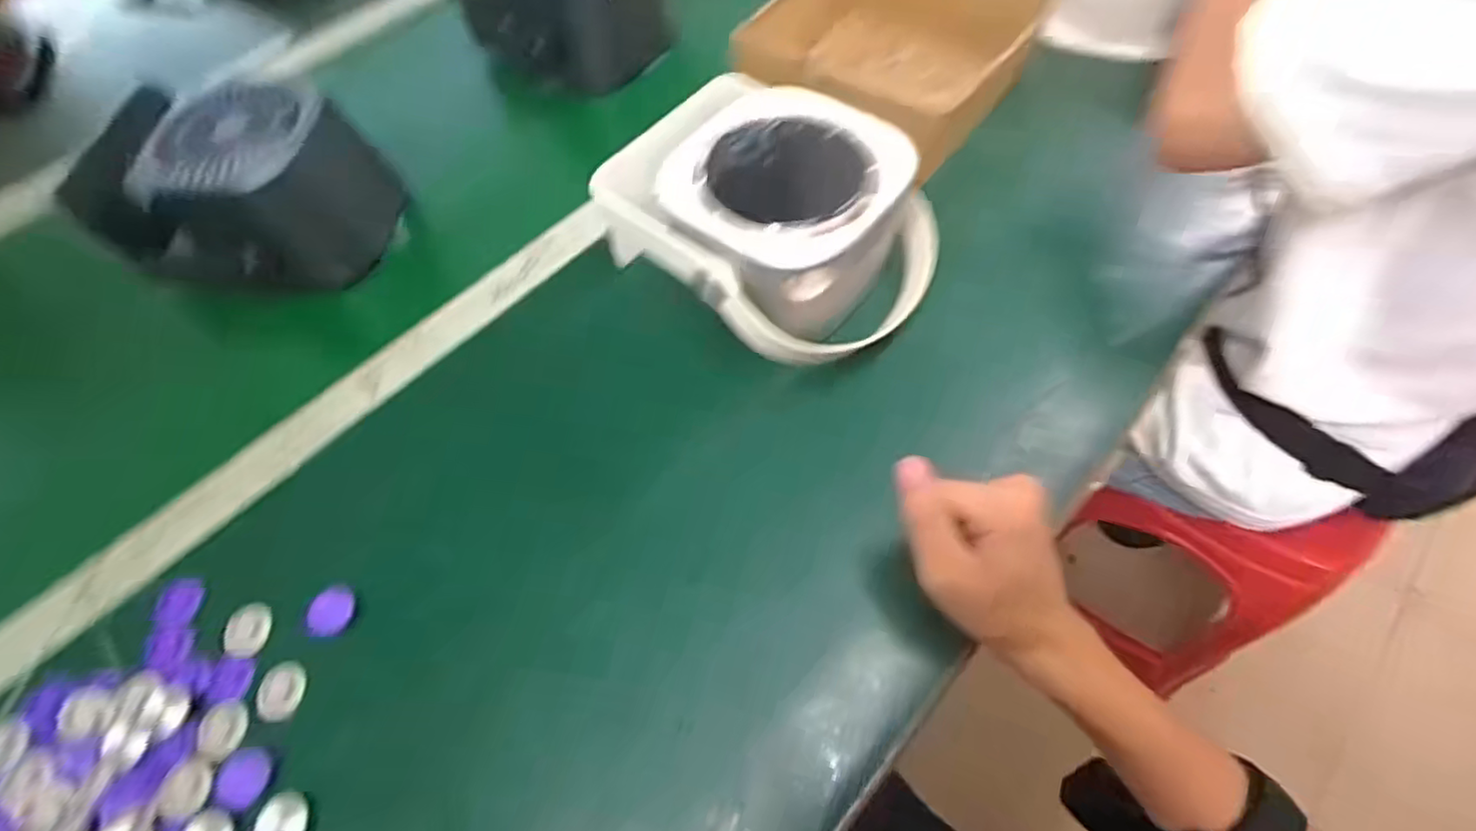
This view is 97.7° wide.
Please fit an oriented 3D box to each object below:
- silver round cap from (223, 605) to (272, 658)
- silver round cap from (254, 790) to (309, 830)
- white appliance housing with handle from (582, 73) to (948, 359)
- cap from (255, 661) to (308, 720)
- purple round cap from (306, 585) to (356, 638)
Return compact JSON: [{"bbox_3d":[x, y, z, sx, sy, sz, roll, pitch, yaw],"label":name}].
[{"bbox_3d":[-0.292,0.129,0.386,0.025,0.009,0.029,-7,60,0],"label":"silver round cap"},{"bbox_3d":[-0.232,0.208,0.327,0.022,0.007,0.028,-15,60,-5],"label":"silver round cap"},{"bbox_3d":[0.022,-0.134,0.446,0.216,0.092,0.158,27,65,18],"label":"white appliance housing with handle"},{"bbox_3d":[-0.259,0.157,0.366,0.024,0.006,0.030,5,61,7],"label":"cap"},{"bbox_3d":[-0.242,0.116,0.382,0.027,0.006,0.029,-2,60,3],"label":"purple round cap"}]

